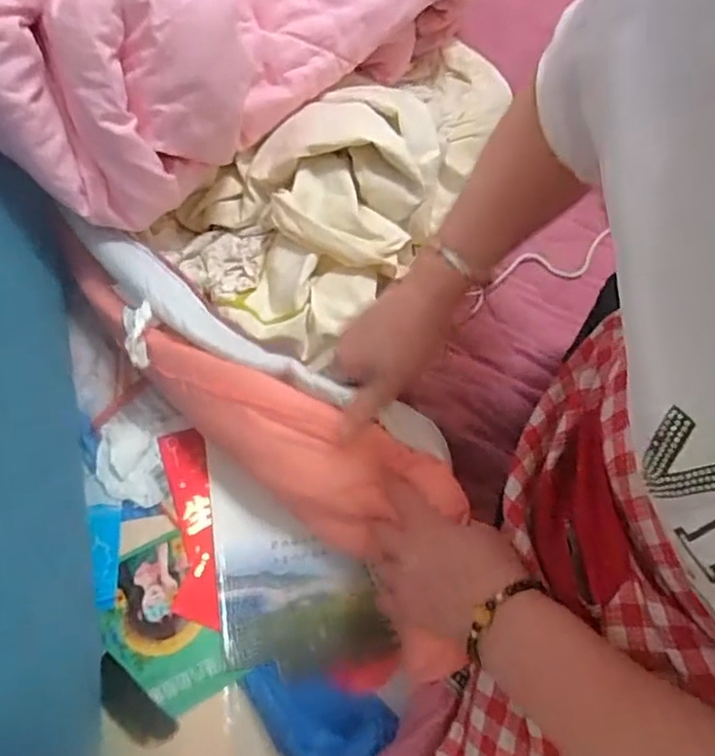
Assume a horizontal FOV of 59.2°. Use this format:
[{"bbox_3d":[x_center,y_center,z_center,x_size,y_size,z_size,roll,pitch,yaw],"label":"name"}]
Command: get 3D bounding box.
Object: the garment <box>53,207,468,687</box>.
[{"bbox_3d":[-0.080,0.021,0.514,0.474,0.071,0.128,39,72,15],"label":"garment"}]

